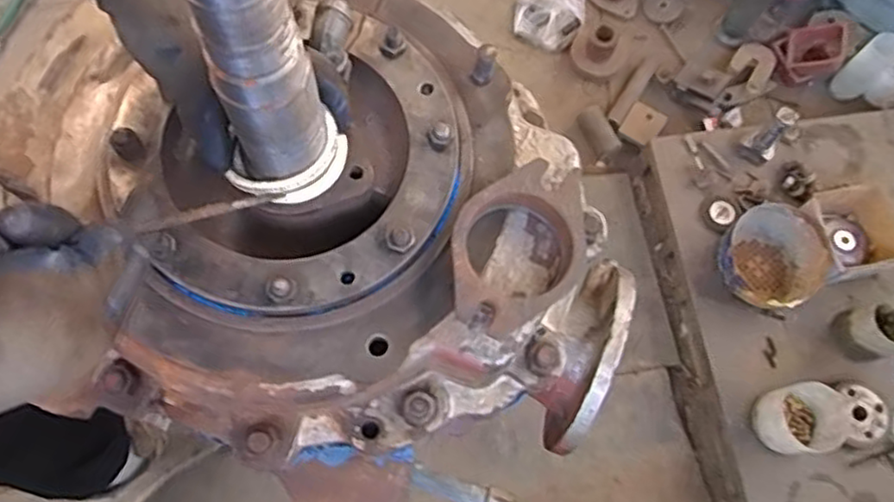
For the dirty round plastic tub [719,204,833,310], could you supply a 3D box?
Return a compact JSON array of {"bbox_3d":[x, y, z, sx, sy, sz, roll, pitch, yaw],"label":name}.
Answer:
[{"bbox_3d":[0.572,0.021,1.197,0.188,0.077,0.174,1,70,-1],"label":"dirty round plastic tub"}]

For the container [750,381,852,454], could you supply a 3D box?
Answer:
[{"bbox_3d":[0.579,0.271,1.088,0.139,0.090,0.111,2,70,-1],"label":"container"}]

